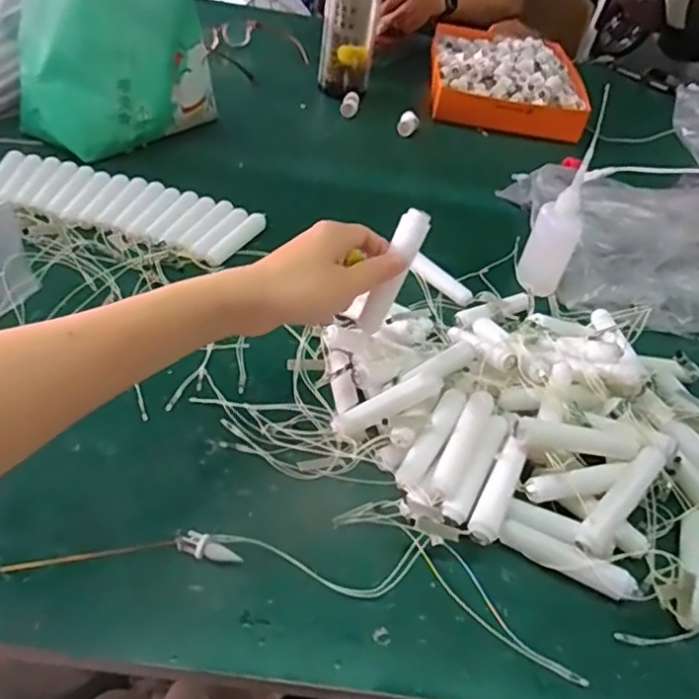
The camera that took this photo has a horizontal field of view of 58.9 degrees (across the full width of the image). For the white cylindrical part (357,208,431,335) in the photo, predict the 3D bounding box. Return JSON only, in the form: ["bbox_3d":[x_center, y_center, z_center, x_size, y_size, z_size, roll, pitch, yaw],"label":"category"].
[{"bbox_3d":[0.030,-0.052,0.427,0.019,0.090,0.014,32,19,23],"label":"white cylindrical part"}]

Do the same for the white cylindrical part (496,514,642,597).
[{"bbox_3d":[0.145,0.141,0.414,0.089,0.019,0.017,24,45,13],"label":"white cylindrical part"}]

